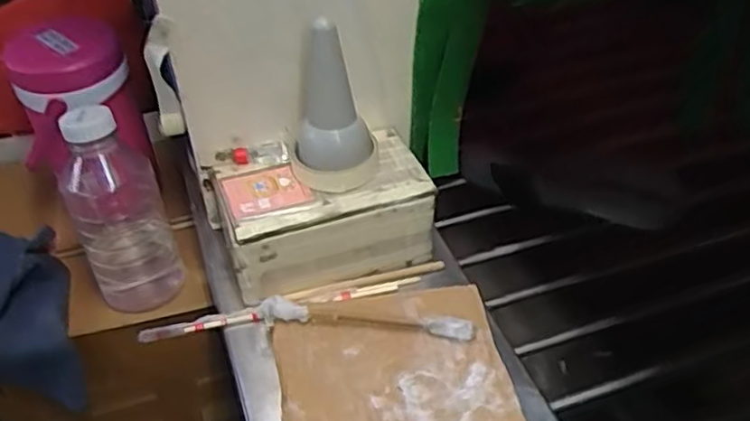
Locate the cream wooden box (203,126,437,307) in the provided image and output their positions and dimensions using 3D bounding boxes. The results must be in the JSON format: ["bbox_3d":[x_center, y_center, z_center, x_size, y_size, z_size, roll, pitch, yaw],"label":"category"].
[{"bbox_3d":[-0.056,-0.004,0.664,0.197,0.086,0.134,-15,43,-16],"label":"cream wooden box"}]

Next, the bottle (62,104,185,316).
[{"bbox_3d":[-0.266,0.004,0.705,0.081,0.229,0.077,-4,42,-4],"label":"bottle"}]

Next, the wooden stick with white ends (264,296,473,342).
[{"bbox_3d":[-0.009,0.094,0.599,0.189,0.020,0.025,3,42,4],"label":"wooden stick with white ends"}]

